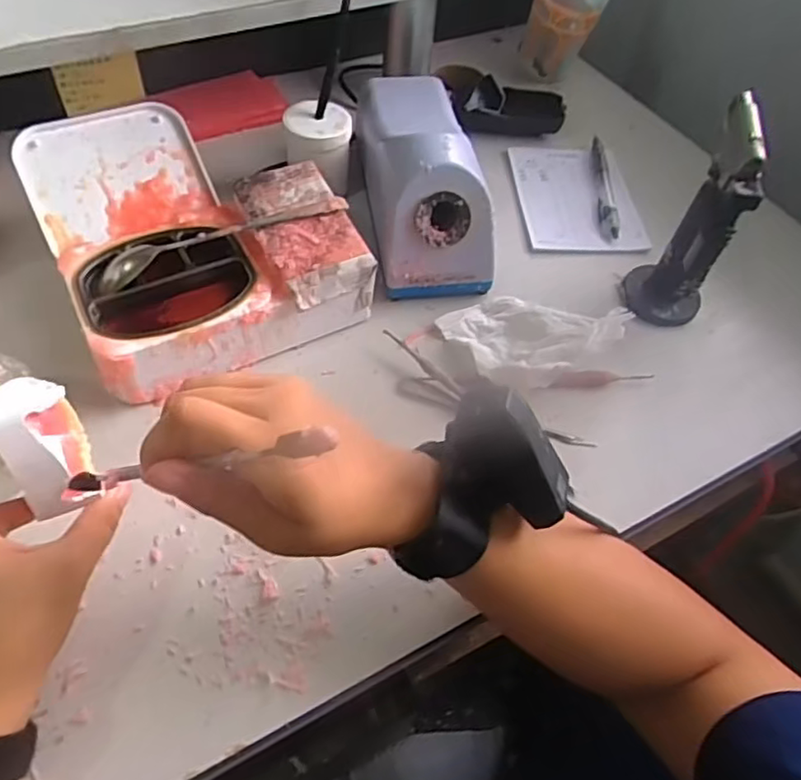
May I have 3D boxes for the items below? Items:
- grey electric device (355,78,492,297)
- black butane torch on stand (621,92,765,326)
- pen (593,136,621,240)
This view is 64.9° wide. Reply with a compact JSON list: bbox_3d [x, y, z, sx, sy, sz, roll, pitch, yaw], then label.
[{"bbox_3d":[0.015,-0.185,0.522,0.089,0.098,0.210,-5,56,-9],"label":"grey electric device"},{"bbox_3d":[0.216,-0.115,0.456,0.056,0.173,0.057,31,58,16],"label":"black butane torch on stand"},{"bbox_3d":[0.192,-0.192,0.594,0.016,0.014,0.141,5,55,-1],"label":"pen"}]

